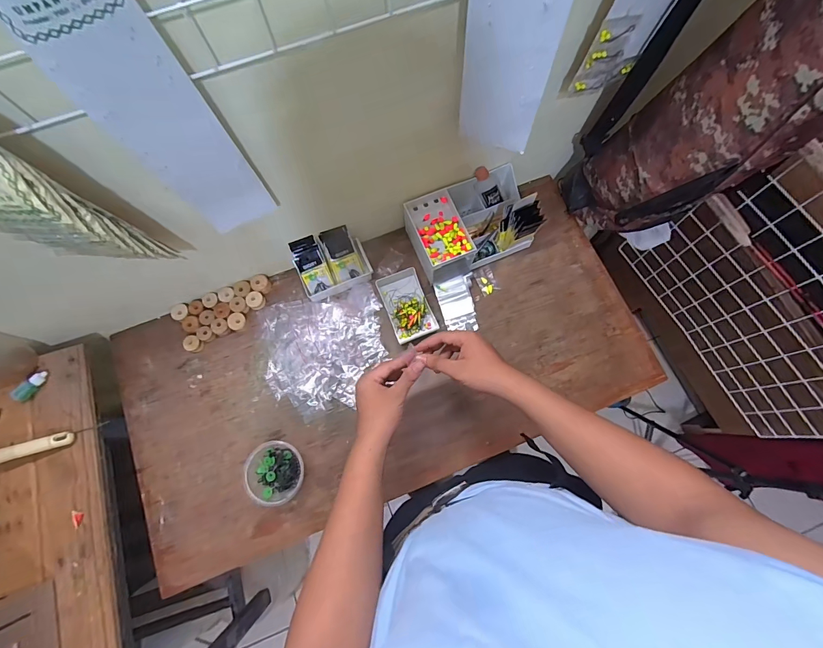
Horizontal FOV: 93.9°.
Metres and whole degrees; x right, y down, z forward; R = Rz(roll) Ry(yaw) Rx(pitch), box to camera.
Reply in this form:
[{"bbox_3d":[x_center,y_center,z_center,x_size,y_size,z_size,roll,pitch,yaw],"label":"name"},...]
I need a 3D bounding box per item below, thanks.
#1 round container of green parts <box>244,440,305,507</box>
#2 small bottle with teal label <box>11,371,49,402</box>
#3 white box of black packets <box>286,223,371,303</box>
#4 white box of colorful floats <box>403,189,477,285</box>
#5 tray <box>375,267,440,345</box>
[{"bbox_3d":[-0.236,0.261,0.682,0.093,0.059,0.102,0,75,0],"label":"round container of green parts"},{"bbox_3d":[-0.650,0.105,0.656,0.022,0.023,0.056,26,64,7],"label":"small bottle with teal label"},{"bbox_3d":[-0.158,-0.120,0.765,0.139,0.076,0.098,-21,76,-5],"label":"white box of black packets"},{"bbox_3d":[0.053,-0.171,0.766,0.087,0.088,0.150,-22,76,-6],"label":"white box of colorful floats"},{"bbox_3d":[-0.010,-0.038,0.766,0.082,0.032,0.136,-22,76,-6],"label":"tray"}]

